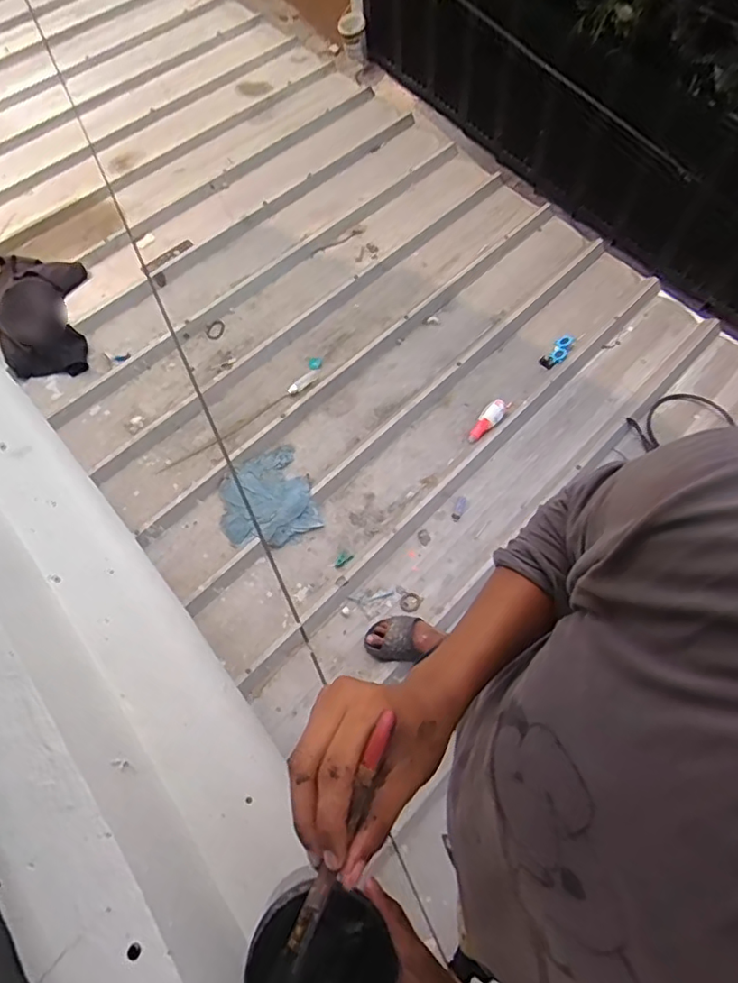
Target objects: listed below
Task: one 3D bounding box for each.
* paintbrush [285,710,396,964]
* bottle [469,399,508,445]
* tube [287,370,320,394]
[{"bbox_3d":[-0.013,0.179,0.295,0.010,0.009,0.122,22,80,10],"label":"paintbrush"},{"bbox_3d":[0.368,-0.222,1.751,0.061,0.049,0.173,41,88,16],"label":"bottle"},{"bbox_3d":[-0.205,-0.352,1.789,0.118,0.019,0.034,-34,72,-8],"label":"tube"}]

